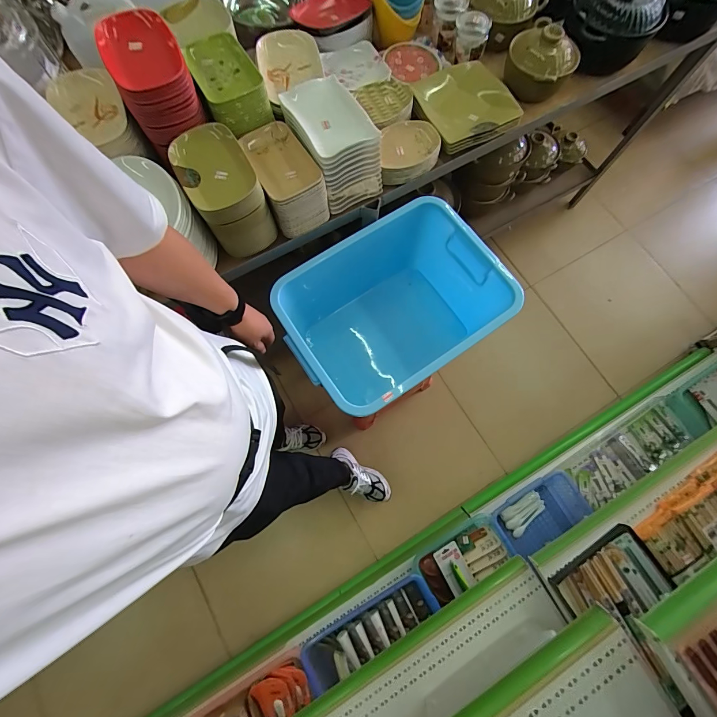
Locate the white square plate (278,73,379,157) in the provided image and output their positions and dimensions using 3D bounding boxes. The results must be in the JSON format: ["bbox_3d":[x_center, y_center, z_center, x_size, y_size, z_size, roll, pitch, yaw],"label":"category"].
[{"bbox_3d":[-0.062,-0.508,0.716,0.135,0.033,0.195,-30,77,-8],"label":"white square plate"}]

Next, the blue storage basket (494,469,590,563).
[{"bbox_3d":[0.592,0.501,1.110,0.303,0.077,0.167,-35,77,-9],"label":"blue storage basket"}]

